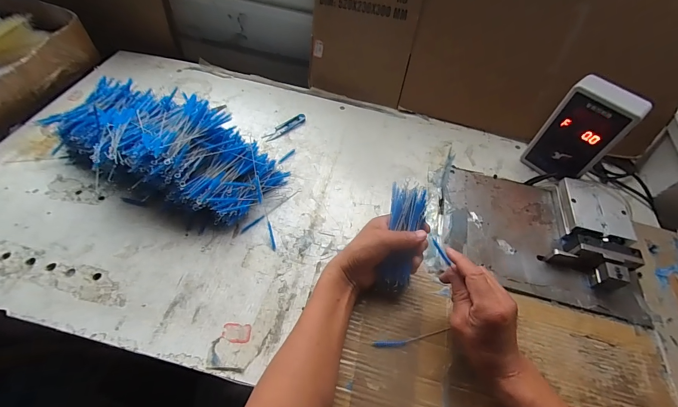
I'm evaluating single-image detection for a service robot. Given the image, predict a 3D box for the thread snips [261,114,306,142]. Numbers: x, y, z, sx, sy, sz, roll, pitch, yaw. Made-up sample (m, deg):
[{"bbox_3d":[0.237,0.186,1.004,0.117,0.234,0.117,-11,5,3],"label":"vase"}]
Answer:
[{"bbox_3d":[-0.111,-0.156,0.652,0.028,0.007,0.104,38,58,21],"label":"thread snips"}]

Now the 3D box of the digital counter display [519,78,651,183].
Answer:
[{"bbox_3d":[0.429,-0.121,0.575,0.055,0.178,0.107,-32,63,-26],"label":"digital counter display"}]

